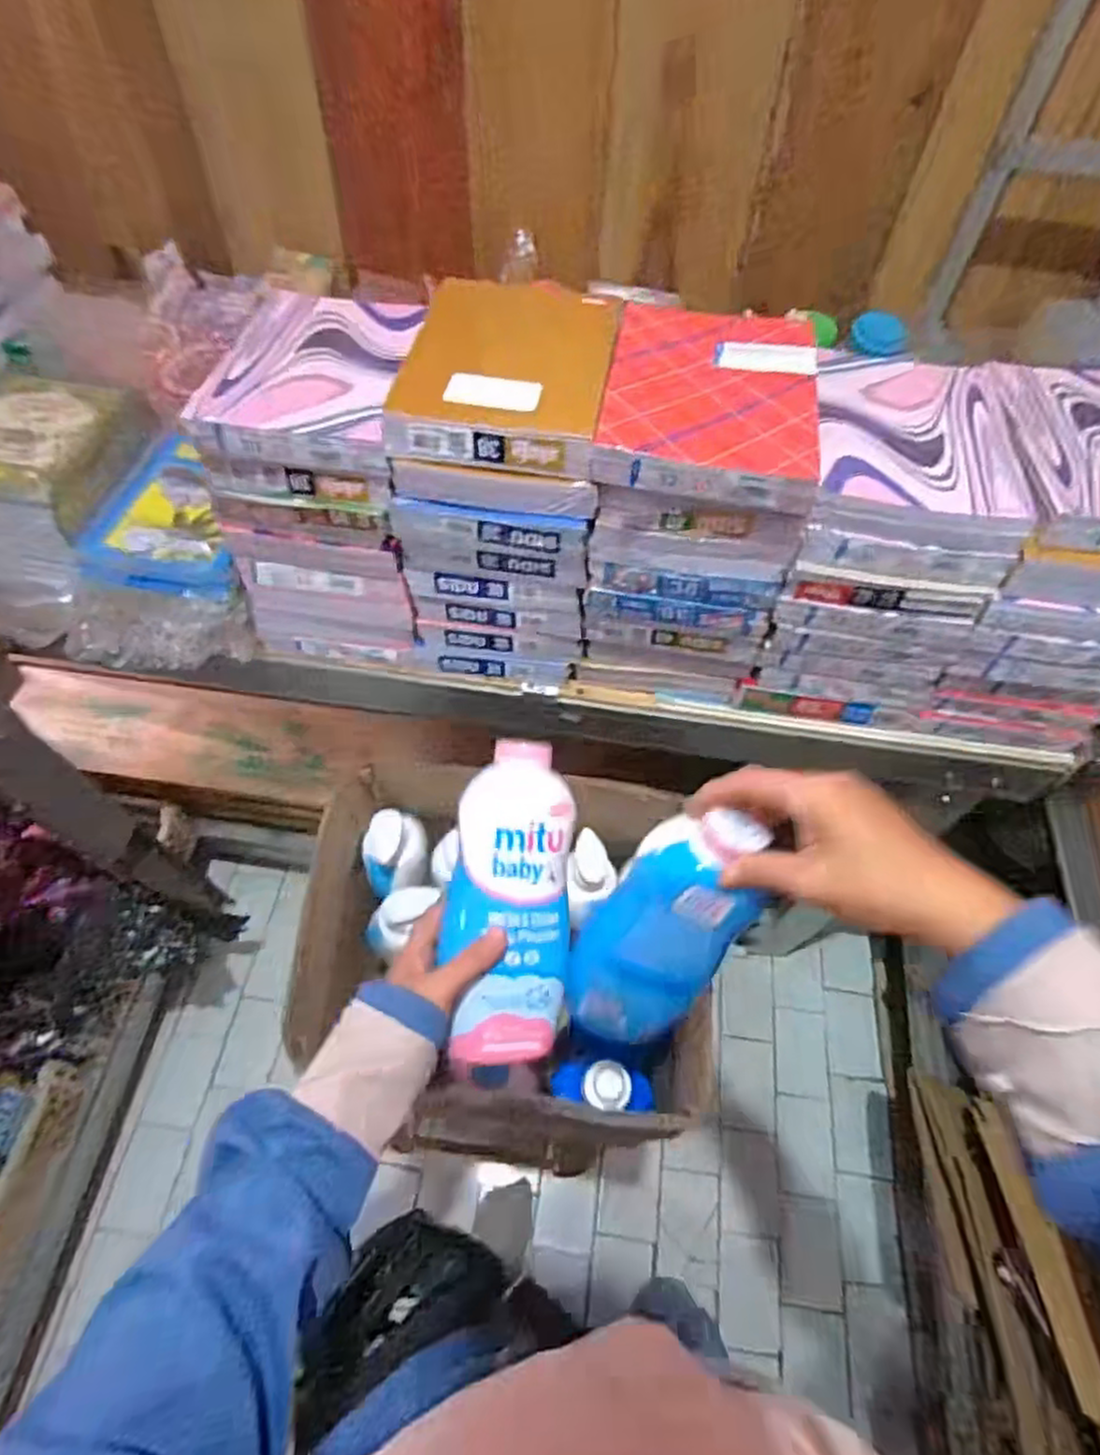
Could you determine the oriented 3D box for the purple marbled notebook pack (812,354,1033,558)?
[{"bbox_3d":[0.300,-0.241,0.599,0.158,0.033,0.223,10,57,3],"label":"purple marbled notebook pack"}]

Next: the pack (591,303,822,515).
[{"bbox_3d":[0.128,-0.266,0.573,0.161,0.033,0.216,9,57,3],"label":"pack"}]

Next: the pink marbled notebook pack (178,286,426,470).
[{"bbox_3d":[-0.200,-0.316,0.612,0.161,0.035,0.237,4,57,-1],"label":"pink marbled notebook pack"}]

